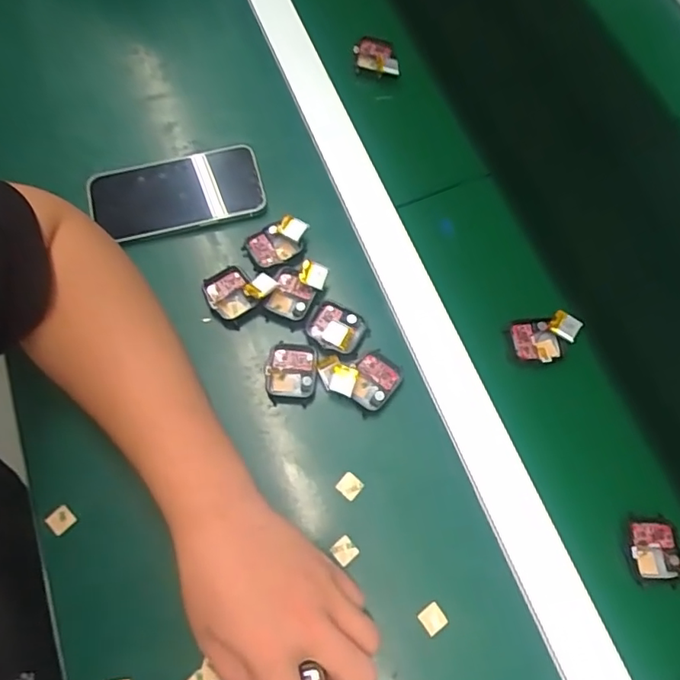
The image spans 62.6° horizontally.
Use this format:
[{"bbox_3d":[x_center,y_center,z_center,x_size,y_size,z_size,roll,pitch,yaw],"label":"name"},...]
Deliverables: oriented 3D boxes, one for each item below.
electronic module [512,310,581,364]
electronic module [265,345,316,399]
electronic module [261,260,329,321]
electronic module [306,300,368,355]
[{"bbox_3d":[0.165,-0.001,0.448,0.053,0.011,0.035,-17,73,5],"label":"electronic module"},{"bbox_3d":[-0.037,0.024,0.433,0.038,0.012,0.042,3,68,-1],"label":"electronic module"},{"bbox_3d":[-0.036,-0.042,0.447,0.036,0.018,0.045,25,69,7],"label":"electronic module"},{"bbox_3d":[-0.002,-0.010,0.442,0.044,0.007,0.040,29,69,9],"label":"electronic module"}]

